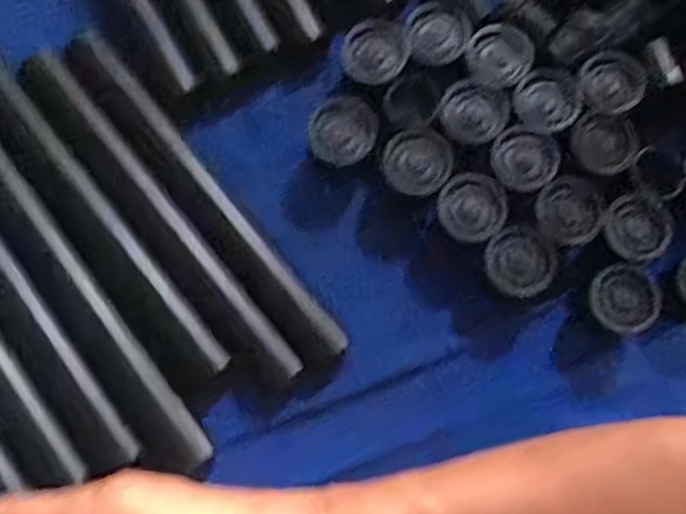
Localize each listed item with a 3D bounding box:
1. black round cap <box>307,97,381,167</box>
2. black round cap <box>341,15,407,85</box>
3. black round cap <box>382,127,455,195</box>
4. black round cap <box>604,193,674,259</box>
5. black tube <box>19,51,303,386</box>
[{"bbox_3d":[0.000,-0.066,0.361,0.035,0.007,0.034,1,76,-4],"label":"black round cap"},{"bbox_3d":[0.017,-0.109,0.371,0.034,0.005,0.038,14,75,-1],"label":"black round cap"},{"bbox_3d":[0.038,-0.048,0.359,0.033,0.011,0.034,1,76,-4],"label":"black round cap"},{"bbox_3d":[0.145,-0.015,0.345,0.031,0.009,0.032,1,76,-4],"label":"black round cap"},{"bbox_3d":[-0.096,-0.022,0.353,0.024,0.017,0.212,-38,82,-12],"label":"black tube"}]

